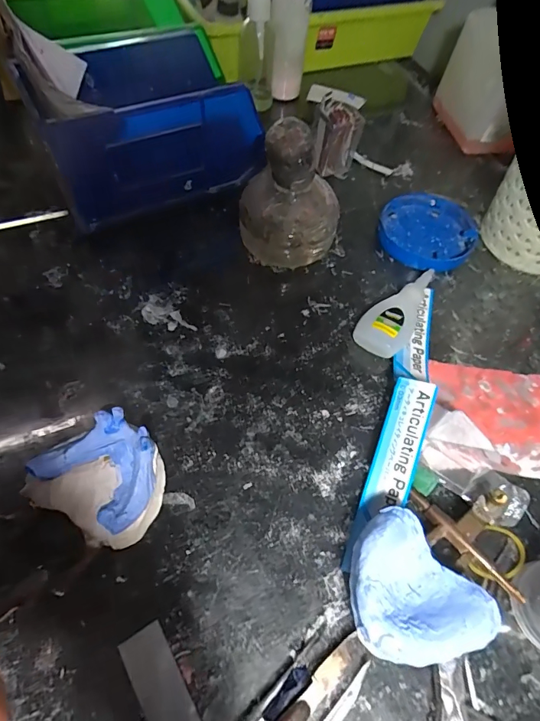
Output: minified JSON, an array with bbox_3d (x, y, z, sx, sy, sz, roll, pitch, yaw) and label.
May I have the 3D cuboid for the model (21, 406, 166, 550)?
[{"bbox_3d":[-0.092,0.063,0.235,0.067,0.029,0.058,27,61,12],"label":"model"}]

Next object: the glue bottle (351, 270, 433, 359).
[{"bbox_3d":[0.094,-0.038,0.313,0.034,0.019,0.084,32,62,15],"label":"glue bottle"}]

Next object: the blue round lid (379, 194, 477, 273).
[{"bbox_3d":[0.137,-0.114,0.367,0.081,0.012,0.085,1,59,-2],"label":"blue round lid"}]

